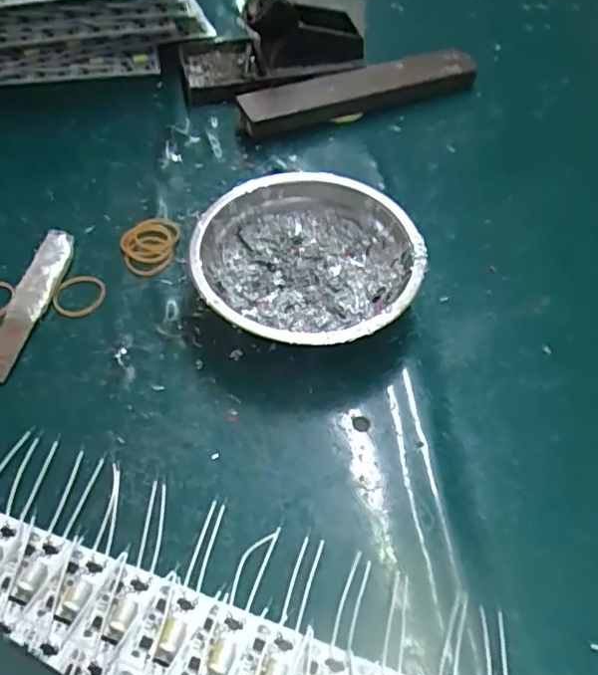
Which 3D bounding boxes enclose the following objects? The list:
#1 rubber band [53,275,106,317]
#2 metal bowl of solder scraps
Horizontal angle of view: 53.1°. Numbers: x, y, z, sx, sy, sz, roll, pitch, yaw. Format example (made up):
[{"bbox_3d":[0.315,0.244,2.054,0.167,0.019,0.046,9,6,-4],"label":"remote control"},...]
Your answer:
[{"bbox_3d":[-0.131,-0.025,0.360,0.032,0.005,0.027,-37,76,-24],"label":"rubber band"},{"bbox_3d":[0.005,-0.037,0.344,0.122,0.045,0.119,0,54,-1],"label":"metal bowl of solder scraps"}]

